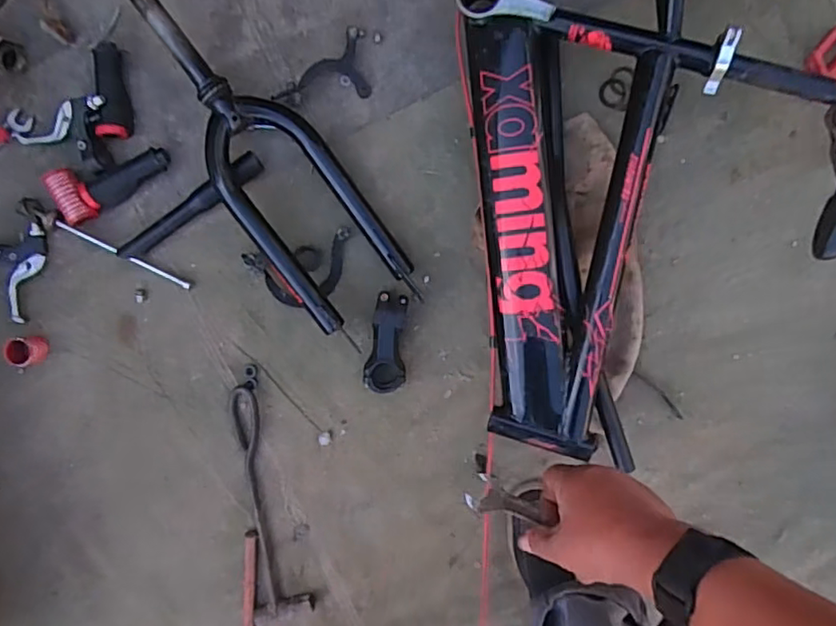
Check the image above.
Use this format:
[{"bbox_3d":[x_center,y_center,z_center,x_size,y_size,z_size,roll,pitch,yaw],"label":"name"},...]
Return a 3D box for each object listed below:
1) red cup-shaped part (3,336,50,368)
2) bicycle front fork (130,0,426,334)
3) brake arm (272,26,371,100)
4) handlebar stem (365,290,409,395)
[{"bbox_3d":[-0.460,0.045,0.702,0.038,0.031,0.035,0,94,-1],"label":"red cup-shaped part"},{"bbox_3d":[-0.174,-0.172,0.678,0.135,0.064,0.426,-36,94,1],"label":"bicycle front fork"},{"bbox_3d":[-0.112,-0.286,0.686,0.107,0.017,0.077,-5,95,-1],"label":"brake arm"},{"bbox_3d":[-0.035,0.036,0.723,0.046,0.039,0.117,8,94,-2],"label":"handlebar stem"}]

